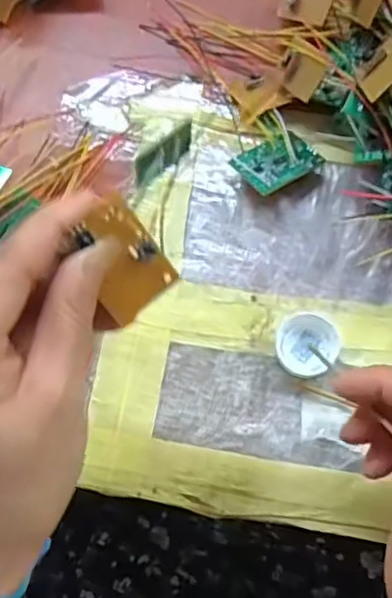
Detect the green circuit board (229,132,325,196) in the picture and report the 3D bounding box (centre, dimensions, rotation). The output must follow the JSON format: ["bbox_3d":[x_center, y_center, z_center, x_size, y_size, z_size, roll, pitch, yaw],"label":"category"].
[{"bbox_3d":[0.043,-0.074,0.331,0.042,0.004,0.030,-32,63,-18],"label":"green circuit board"}]

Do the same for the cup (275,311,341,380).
[{"bbox_3d":[0.055,0.024,0.308,0.030,0.012,0.031,0,72,1],"label":"cup"}]

